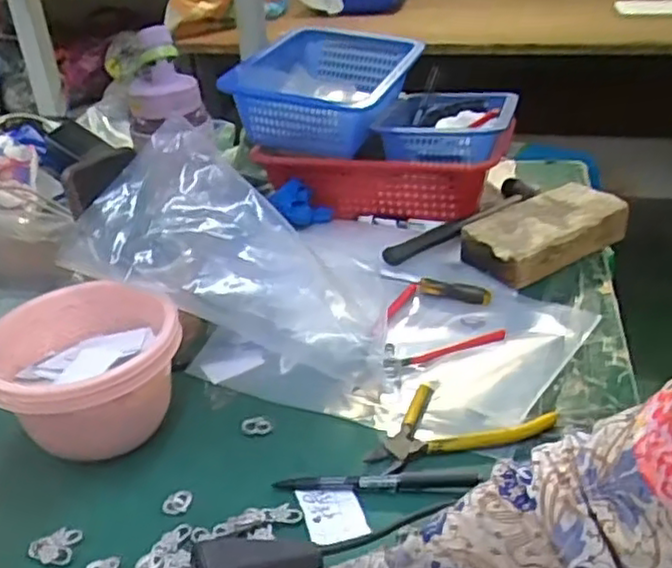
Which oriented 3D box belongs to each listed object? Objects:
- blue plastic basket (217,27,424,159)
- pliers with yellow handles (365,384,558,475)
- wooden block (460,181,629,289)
[{"bbox_3d":[-0.003,-0.264,0.928,0.198,0.101,0.302,3,31,13],"label":"blue plastic basket"},{"bbox_3d":[0.094,0.108,0.564,0.149,0.014,0.072,-12,31,-11],"label":"pliers with yellow handles"},{"bbox_3d":[0.241,-0.062,0.807,0.184,0.044,0.093,-22,34,-27],"label":"wooden block"}]

